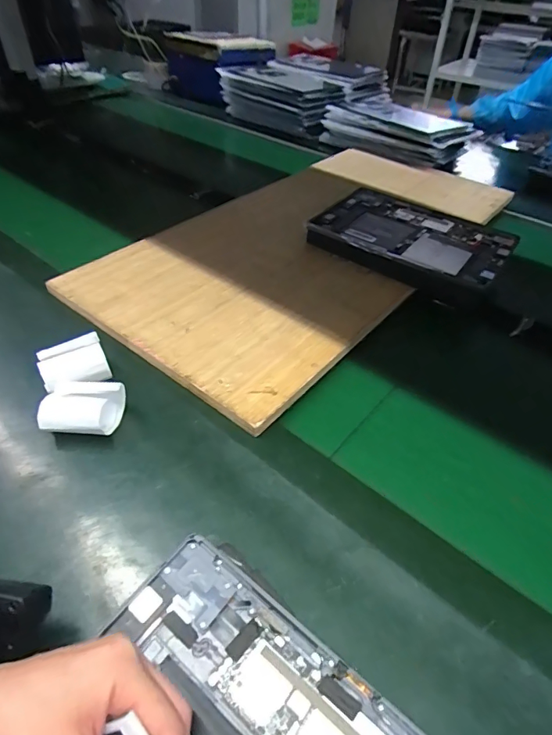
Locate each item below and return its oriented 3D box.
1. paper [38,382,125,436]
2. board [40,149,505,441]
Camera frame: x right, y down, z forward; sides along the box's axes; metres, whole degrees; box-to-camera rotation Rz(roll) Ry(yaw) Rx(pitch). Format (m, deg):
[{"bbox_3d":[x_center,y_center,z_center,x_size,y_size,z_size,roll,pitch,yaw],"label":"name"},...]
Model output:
[{"bbox_3d":[-0.177,0.041,0.402,0.068,0.041,0.043,6,44,1],"label":"paper"},{"bbox_3d":[0.074,-0.212,0.658,0.343,0.025,0.705,32,51,26],"label":"board"}]

